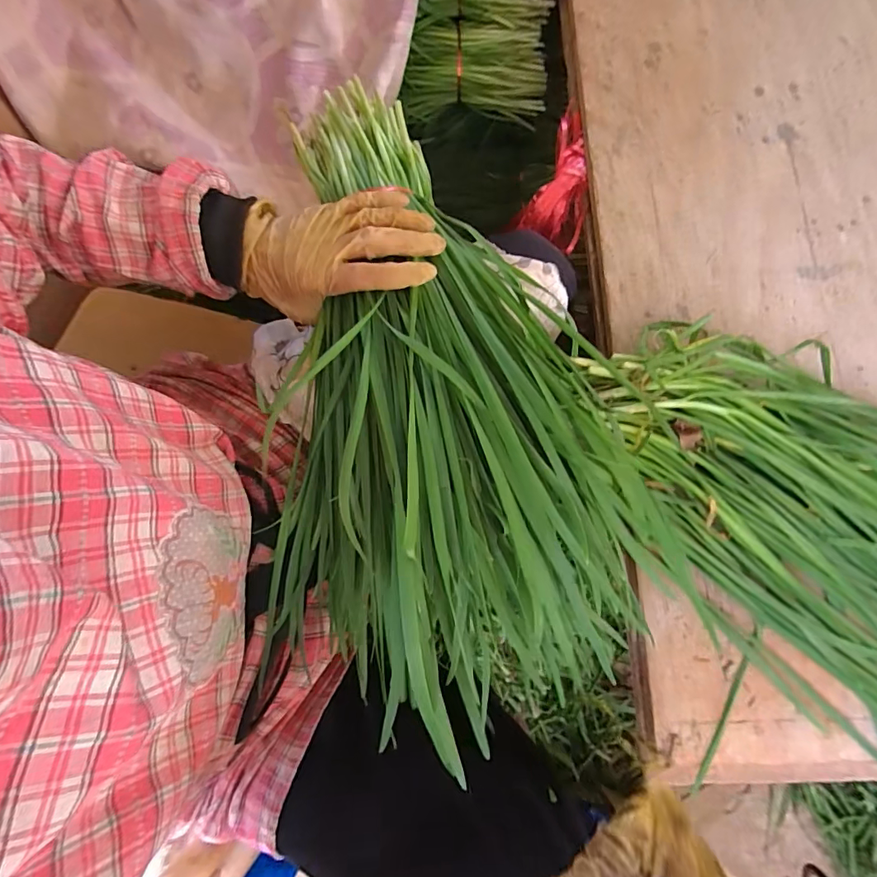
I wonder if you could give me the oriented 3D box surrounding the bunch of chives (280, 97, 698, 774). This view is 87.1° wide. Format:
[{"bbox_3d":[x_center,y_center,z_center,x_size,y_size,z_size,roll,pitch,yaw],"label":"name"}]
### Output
[{"bbox_3d":[-0.003,-0.060,0.339,0.252,0.100,0.475,-5,78,0],"label":"bunch of chives"}]

